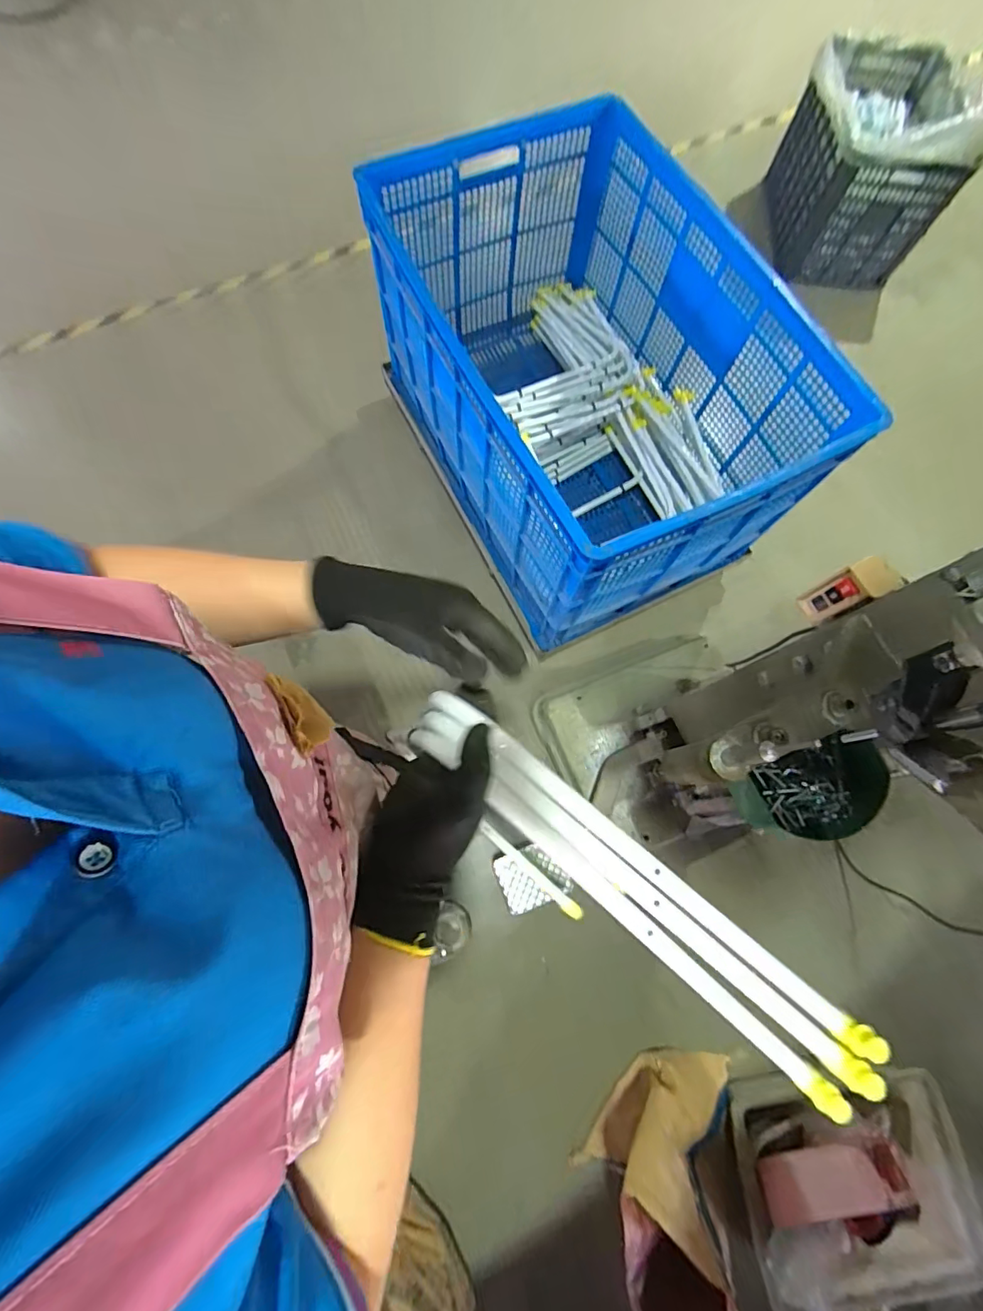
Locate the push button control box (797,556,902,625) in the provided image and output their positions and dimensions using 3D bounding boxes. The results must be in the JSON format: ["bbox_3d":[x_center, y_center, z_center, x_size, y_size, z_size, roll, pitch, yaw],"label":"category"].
[{"bbox_3d":[0.443,-0.077,0.633,0.046,0.111,0.049,-21,75,-8],"label":"push button control box"}]

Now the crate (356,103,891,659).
[{"bbox_3d":[0.208,-0.632,1.230,0.677,0.613,1.020,-29,77,-10],"label":"crate"}]

